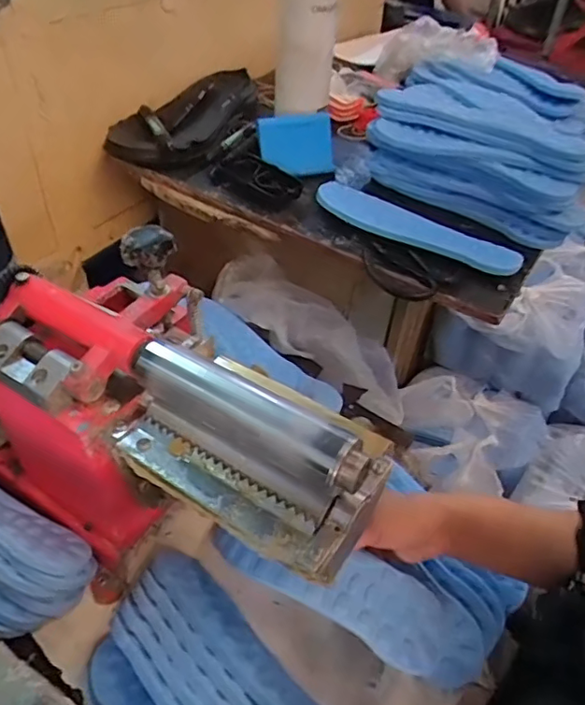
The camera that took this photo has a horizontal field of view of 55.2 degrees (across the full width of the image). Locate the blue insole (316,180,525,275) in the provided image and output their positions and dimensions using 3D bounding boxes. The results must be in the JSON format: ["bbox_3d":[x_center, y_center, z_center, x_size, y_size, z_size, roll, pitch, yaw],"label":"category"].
[{"bbox_3d":[0.140,-0.149,0.654,0.250,0.019,0.073,28,47,22],"label":"blue insole"}]

